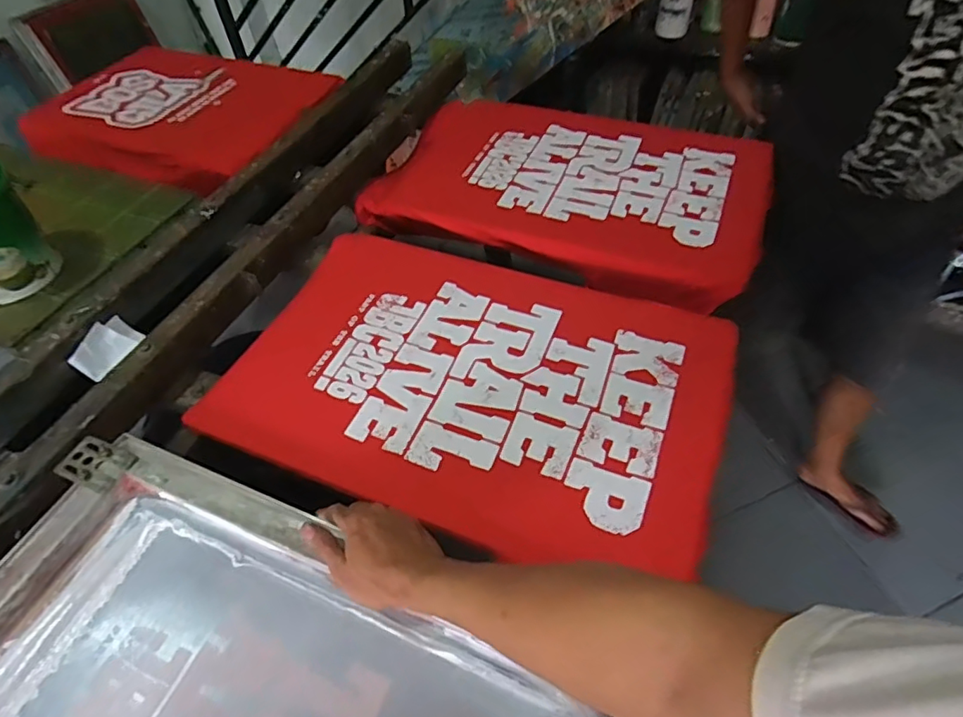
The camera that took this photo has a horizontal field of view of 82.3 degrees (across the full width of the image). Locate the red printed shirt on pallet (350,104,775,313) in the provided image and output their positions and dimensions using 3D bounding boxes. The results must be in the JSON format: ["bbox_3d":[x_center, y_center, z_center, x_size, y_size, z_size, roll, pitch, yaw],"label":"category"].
[{"bbox_3d":[0.152,-0.326,1.000,0.681,0.057,0.440,22,53,18],"label":"red printed shirt on pallet"}]

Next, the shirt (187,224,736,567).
[{"bbox_3d":[-0.016,0.015,0.708,0.617,0.024,0.395,14,53,14],"label":"shirt"}]

